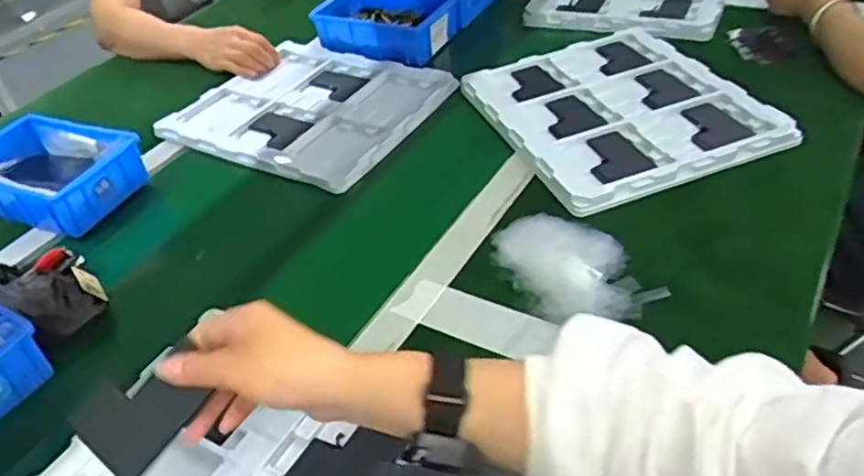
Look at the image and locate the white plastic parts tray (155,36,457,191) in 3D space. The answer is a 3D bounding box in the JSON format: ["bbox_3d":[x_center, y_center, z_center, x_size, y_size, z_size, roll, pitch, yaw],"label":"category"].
[{"bbox_3d":[-0.165,-0.179,0.937,0.322,0.027,0.276,19,46,28],"label":"white plastic parts tray"}]

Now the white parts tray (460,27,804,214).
[{"bbox_3d":[0.221,-0.165,0.845,0.278,0.035,0.330,-18,41,-13],"label":"white parts tray"}]

